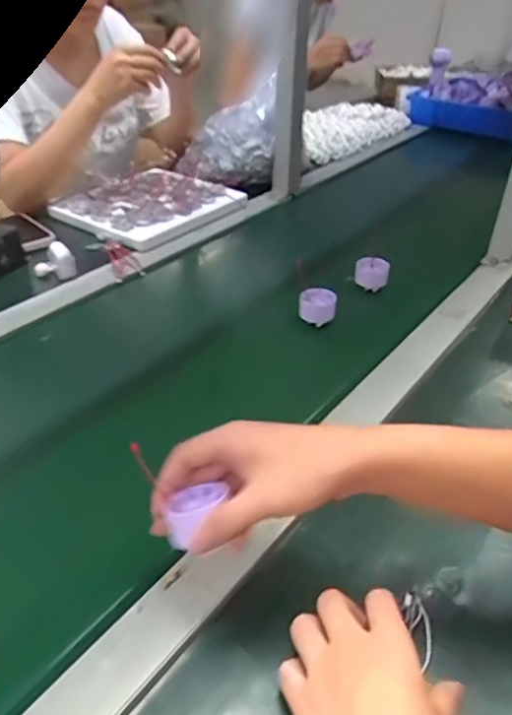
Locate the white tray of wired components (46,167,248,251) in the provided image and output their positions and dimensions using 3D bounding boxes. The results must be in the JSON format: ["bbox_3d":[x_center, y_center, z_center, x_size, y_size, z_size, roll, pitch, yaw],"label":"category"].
[{"bbox_3d":[-0.186,-0.280,1.010,0.246,0.038,0.270,29,44,31],"label":"white tray of wired components"}]

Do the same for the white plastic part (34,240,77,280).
[{"bbox_3d":[-0.291,-0.142,0.817,0.061,0.054,0.017,14,16,15],"label":"white plastic part"}]

